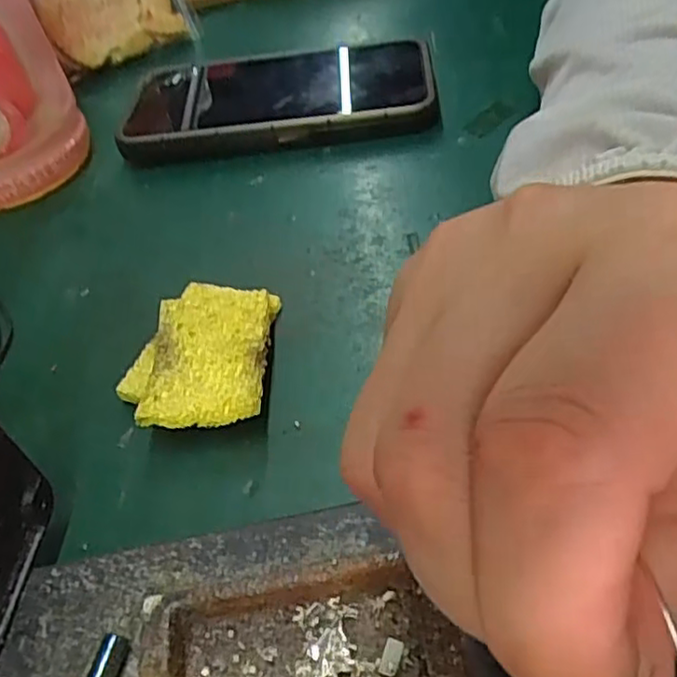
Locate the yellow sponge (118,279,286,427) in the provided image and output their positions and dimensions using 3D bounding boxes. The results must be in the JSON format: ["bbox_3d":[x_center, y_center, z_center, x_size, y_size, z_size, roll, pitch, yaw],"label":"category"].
[{"bbox_3d":[-0.047,0.005,0.232,0.048,0.016,0.067,-4,46,8],"label":"yellow sponge"}]

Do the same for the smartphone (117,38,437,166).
[{"bbox_3d":[-0.031,-0.123,0.336,0.152,0.014,0.073,-5,55,7],"label":"smartphone"}]

